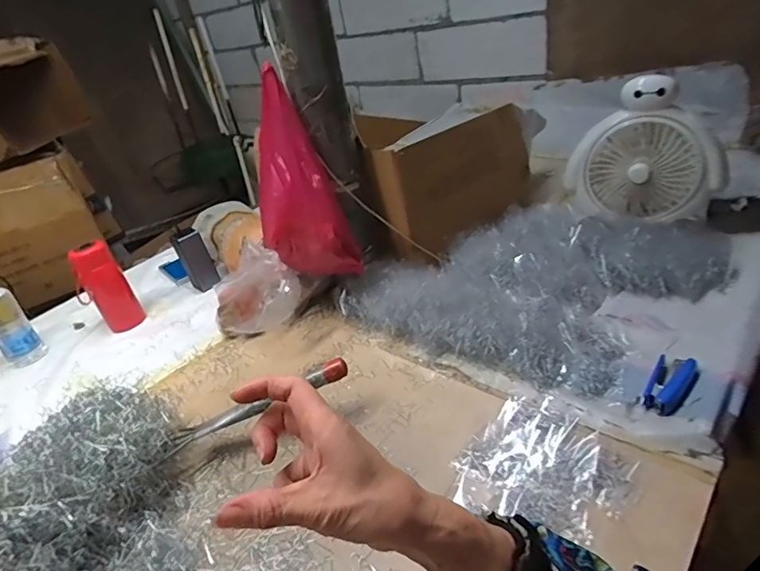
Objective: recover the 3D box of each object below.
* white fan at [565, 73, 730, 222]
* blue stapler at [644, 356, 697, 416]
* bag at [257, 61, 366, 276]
[{"bbox_3d":[0.508,-0.261,0.904,0.261,0.244,0.139,7,36,27],"label":"white fan"},{"bbox_3d":[0.366,0.121,0.604,0.043,0.019,0.106,21,44,40],"label":"blue stapler"},{"bbox_3d":[-0.131,-0.151,0.752,0.136,0.292,0.116,-19,33,-12],"label":"bag"}]

